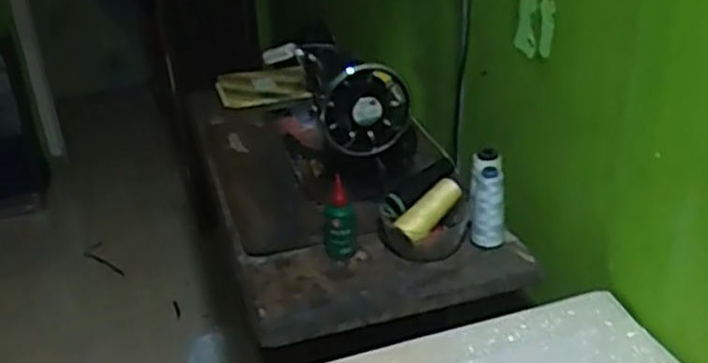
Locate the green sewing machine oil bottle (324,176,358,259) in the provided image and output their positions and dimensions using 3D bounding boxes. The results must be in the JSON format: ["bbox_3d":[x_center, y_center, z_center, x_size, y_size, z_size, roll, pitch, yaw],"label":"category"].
[{"bbox_3d":[-0.019,0.055,0.996,0.045,0.110,0.034,-6,28,-3],"label":"green sewing machine oil bottle"}]

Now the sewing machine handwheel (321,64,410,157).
[{"bbox_3d":[0.018,-0.101,1.041,0.124,0.134,0.040,-13,29,-18],"label":"sewing machine handwheel"}]

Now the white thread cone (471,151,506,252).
[{"bbox_3d":[0.187,0.031,1.013,0.048,0.127,0.054,2,29,12],"label":"white thread cone"}]

